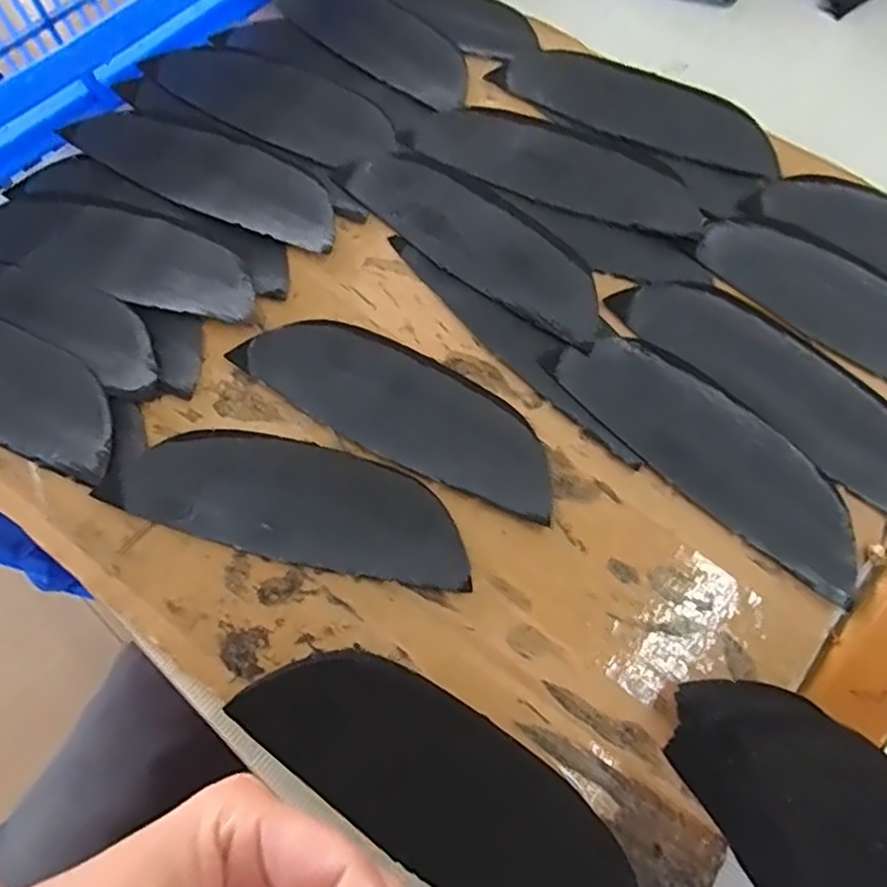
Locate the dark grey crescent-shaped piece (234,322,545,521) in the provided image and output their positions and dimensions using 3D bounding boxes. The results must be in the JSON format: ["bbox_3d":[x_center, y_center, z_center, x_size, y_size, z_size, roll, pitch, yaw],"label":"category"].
[{"bbox_3d":[-0.017,-0.017,0.283,0.141,0.004,0.048,27,72,9],"label":"dark grey crescent-shaped piece"}]

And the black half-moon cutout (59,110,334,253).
[{"bbox_3d":[-0.112,-0.130,0.320,0.138,0.007,0.045,20,71,9],"label":"black half-moon cutout"}]

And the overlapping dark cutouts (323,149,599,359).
[{"bbox_3d":[0.017,-0.097,0.310,0.140,0.004,0.049,36,74,13],"label":"overlapping dark cutouts"}]

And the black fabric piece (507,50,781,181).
[{"bbox_3d":[0.100,-0.171,0.340,0.139,0.008,0.056,23,72,9],"label":"black fabric piece"}]

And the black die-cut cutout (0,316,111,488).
[{"bbox_3d":[-0.195,-0.029,0.287,0.139,0.008,0.047,24,72,10],"label":"black die-cut cutout"}]

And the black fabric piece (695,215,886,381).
[{"bbox_3d":[0.179,-0.062,0.294,0.134,0.007,0.046,37,75,14],"label":"black fabric piece"}]

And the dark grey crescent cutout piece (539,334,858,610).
[{"bbox_3d":[0.108,-0.001,0.273,0.141,0.006,0.048,40,75,14],"label":"dark grey crescent cutout piece"}]

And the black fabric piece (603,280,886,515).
[{"bbox_3d":[0.141,-0.029,0.286,0.143,0.004,0.046,40,75,14],"label":"black fabric piece"}]

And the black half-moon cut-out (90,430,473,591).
[{"bbox_3d":[-0.059,0.022,0.266,0.139,0.008,0.048,13,70,6],"label":"black half-moon cut-out"}]

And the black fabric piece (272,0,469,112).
[{"bbox_3d":[-0.040,-0.220,0.348,0.131,0.015,0.044,36,77,9],"label":"black fabric piece"}]

